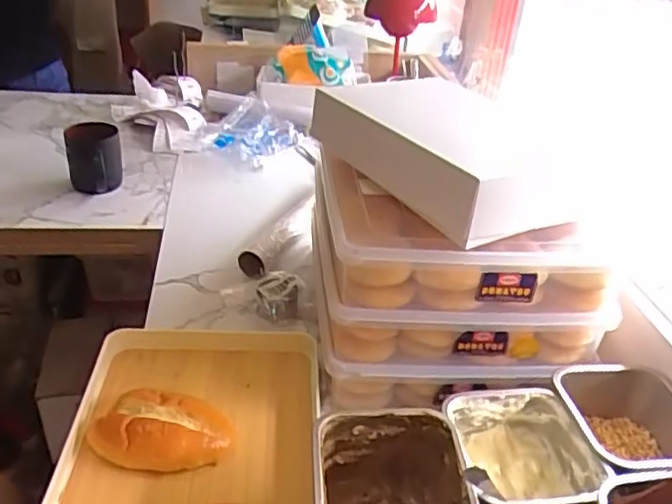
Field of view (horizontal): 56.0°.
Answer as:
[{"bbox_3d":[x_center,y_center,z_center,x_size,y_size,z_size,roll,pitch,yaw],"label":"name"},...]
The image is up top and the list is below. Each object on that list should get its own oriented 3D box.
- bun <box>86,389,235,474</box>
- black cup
[{"bbox_3d":[-0.165,0.170,0.599,0.133,0.037,0.080,5,33,-4],"label":"bun"},{"bbox_3d":[-0.385,-0.140,1.012,0.081,0.115,0.086,5,33,-3],"label":"black cup"}]

